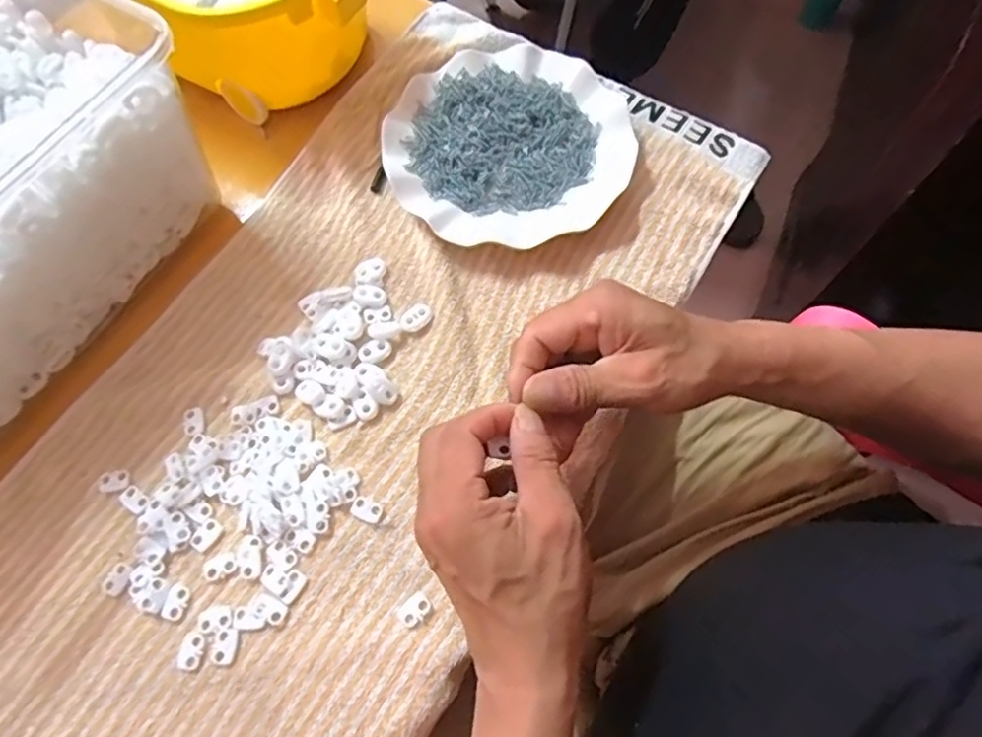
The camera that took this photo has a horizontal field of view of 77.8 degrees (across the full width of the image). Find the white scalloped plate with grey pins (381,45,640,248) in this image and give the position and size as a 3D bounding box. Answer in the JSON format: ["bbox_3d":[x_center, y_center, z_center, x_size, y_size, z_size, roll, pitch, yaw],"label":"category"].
[{"bbox_3d":[0.013,-0.169,0.460,0.179,0.017,0.173,0,67,1],"label":"white scalloped plate with grey pins"}]

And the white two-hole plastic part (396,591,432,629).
[{"bbox_3d":[-0.043,0.137,0.345,0.013,0.004,0.018,39,73,16],"label":"white two-hole plastic part"}]

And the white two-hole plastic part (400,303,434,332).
[{"bbox_3d":[-0.051,-0.036,0.414,0.022,0.004,0.015,-38,71,-14],"label":"white two-hole plastic part"}]

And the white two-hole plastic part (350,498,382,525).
[{"bbox_3d":[-0.075,0.086,0.368,0.018,0.004,0.012,22,69,10],"label":"white two-hole plastic part"}]

